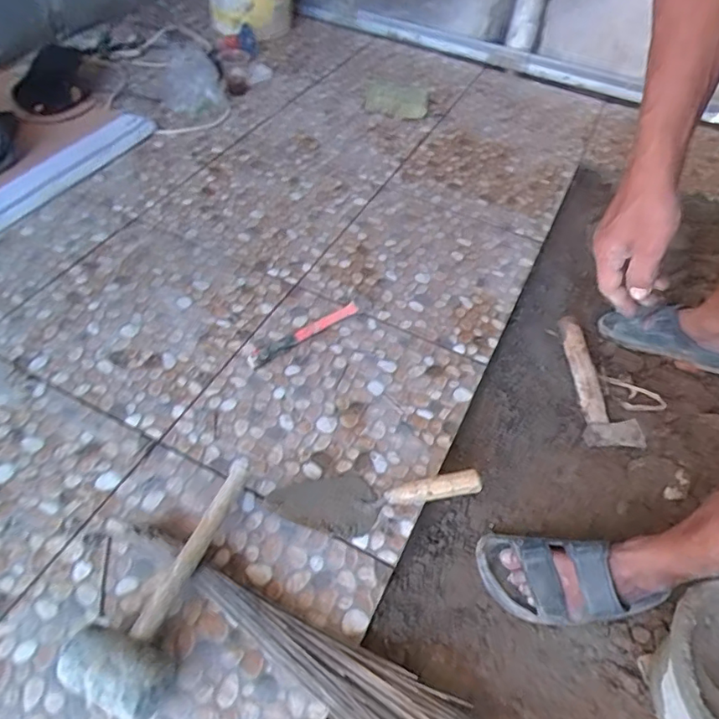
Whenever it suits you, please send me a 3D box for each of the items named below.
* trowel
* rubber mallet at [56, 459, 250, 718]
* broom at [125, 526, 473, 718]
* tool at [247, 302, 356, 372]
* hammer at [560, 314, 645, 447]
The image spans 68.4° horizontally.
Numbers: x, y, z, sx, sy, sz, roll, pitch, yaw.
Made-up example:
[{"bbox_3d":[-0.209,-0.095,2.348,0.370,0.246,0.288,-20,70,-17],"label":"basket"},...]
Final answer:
[{"bbox_3d":[0.016,0.189,0.748,0.297,0.078,0.092,1,51,-4],"label":"trowel"},{"bbox_3d":[-0.211,0.269,0.669,0.115,0.076,0.323,23,49,17],"label":"rubber mallet"},{"bbox_3d":[-0.096,0.344,0.638,0.482,0.044,0.093,22,49,16],"label":"broom"},{"bbox_3d":[-0.100,-0.047,0.956,0.230,0.013,0.031,-32,60,-26],"label":"tool"},{"bbox_3d":[0.434,0.035,0.965,0.098,0.043,0.258,2,46,-2],"label":"hammer"}]

